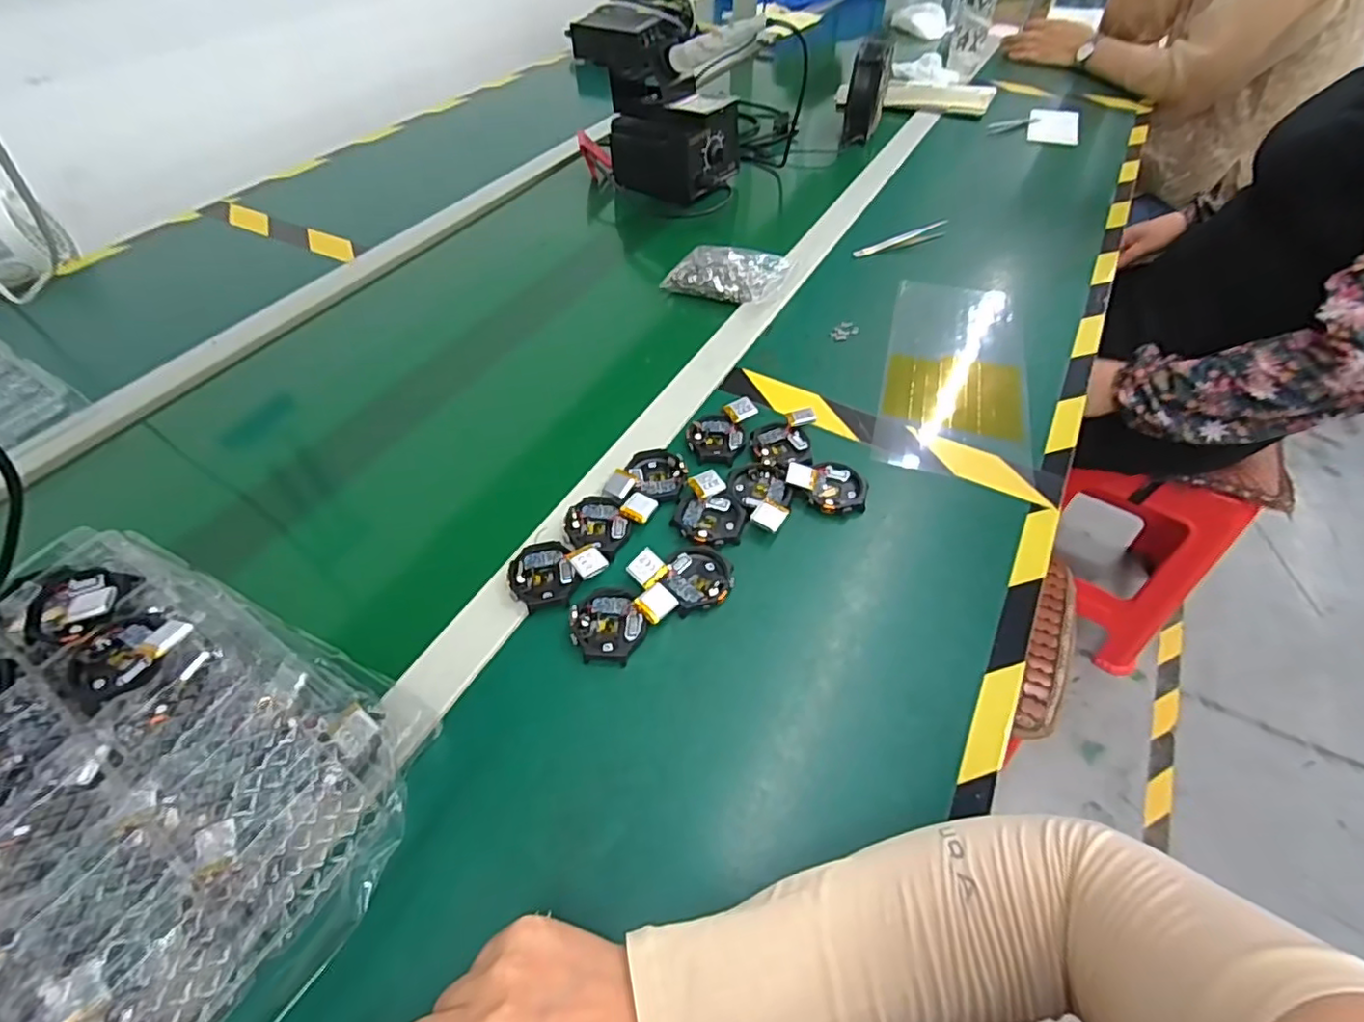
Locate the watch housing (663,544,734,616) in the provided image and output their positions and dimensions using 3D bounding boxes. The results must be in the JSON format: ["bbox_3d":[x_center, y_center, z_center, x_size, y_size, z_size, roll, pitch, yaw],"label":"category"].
[{"bbox_3d":[0.013,0.048,0.424,0.047,0.015,0.045,0,50,0],"label":"watch housing"}]

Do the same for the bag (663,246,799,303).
[{"bbox_3d":[0.056,-0.268,0.674,0.122,0.026,0.087,18,52,15],"label":"bag"}]

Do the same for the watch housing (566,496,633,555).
[{"bbox_3d":[-0.061,0.009,0.448,0.047,0.011,0.043,0,50,0],"label":"watch housing"}]

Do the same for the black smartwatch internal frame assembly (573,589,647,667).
[{"bbox_3d":[-0.048,0.073,0.396,0.045,0.012,0.049,0,50,0],"label":"black smartwatch internal frame assembly"}]

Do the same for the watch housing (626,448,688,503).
[{"bbox_3d":[-0.019,-0.028,0.480,0.044,0.013,0.055,-10,51,-8],"label":"watch housing"}]

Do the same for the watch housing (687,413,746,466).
[{"bbox_3d":[0.028,-0.061,0.509,0.046,0.007,0.055,-6,50,-5],"label":"watch housing"}]

